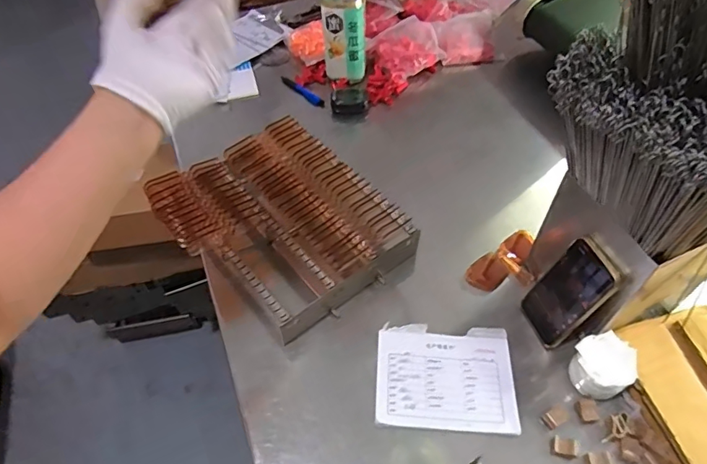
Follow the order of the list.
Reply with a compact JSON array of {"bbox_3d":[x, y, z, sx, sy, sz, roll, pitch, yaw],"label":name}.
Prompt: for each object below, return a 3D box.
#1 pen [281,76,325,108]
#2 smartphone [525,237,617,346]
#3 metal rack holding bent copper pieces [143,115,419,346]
[{"bbox_3d":[-0.104,-0.286,1.003,0.013,0.018,0.119,-39,61,-24],"label":"pen"},{"bbox_3d":[0.269,0.081,0.628,0.015,0.142,0.073,-5,49,-28],"label":"smartphone"},{"bbox_3d":[-0.099,-0.009,0.736,0.305,0.109,0.237,38,62,26],"label":"metal rack holding bent copper pieces"}]

